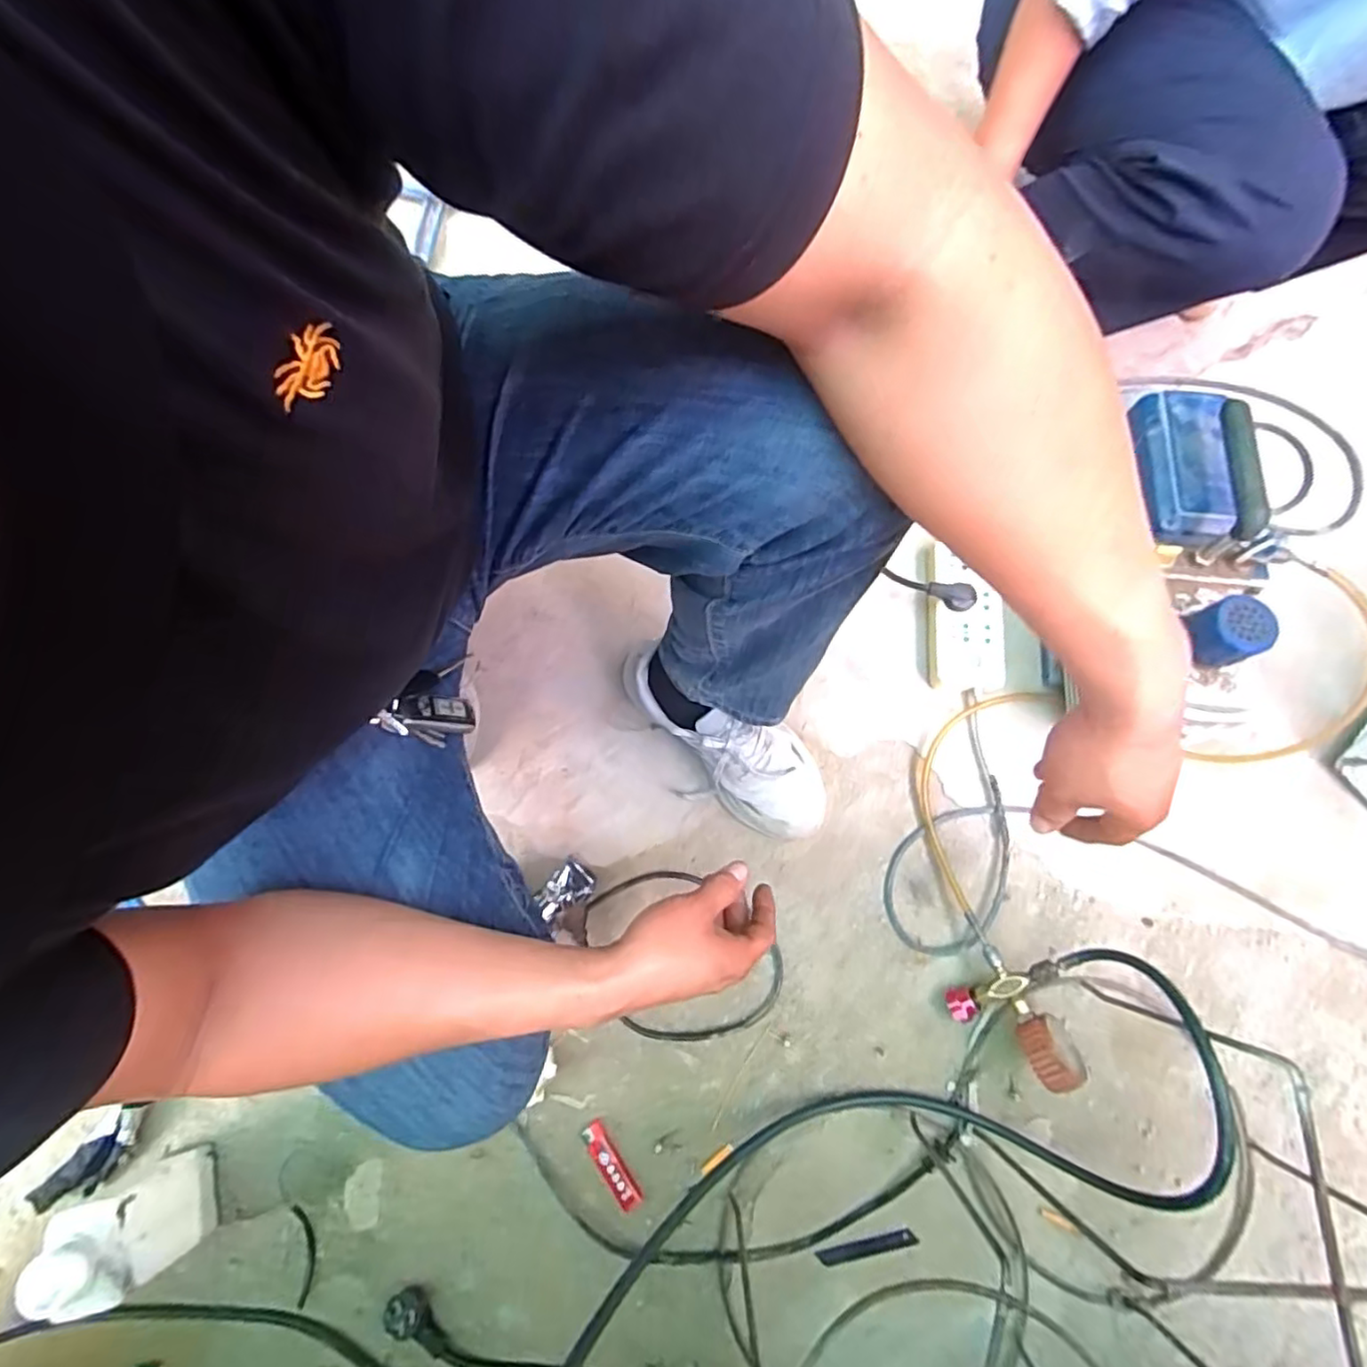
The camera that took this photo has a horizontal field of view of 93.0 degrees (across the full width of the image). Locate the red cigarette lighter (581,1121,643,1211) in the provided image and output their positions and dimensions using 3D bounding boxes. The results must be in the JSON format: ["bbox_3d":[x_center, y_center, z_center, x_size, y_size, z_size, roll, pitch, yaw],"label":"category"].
[{"bbox_3d":[-0.071,0.482,0.649,0.020,0.010,0.082,-36,79,-8],"label":"red cigarette lighter"}]

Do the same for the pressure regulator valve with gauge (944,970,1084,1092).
[{"bbox_3d":[0.334,0.336,0.644,0.071,0.051,0.128,-48,48,-10],"label":"pressure regulator valve with gauge"}]

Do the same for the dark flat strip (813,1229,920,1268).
[{"bbox_3d":[0.178,0.551,0.631,0.097,0.009,0.013,-11,77,-2],"label":"dark flat strip"}]

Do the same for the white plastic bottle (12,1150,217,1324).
[{"bbox_3d":[-0.495,0.487,0.577,0.055,0.137,0.075,-17,77,-3],"label":"white plastic bottle"}]

